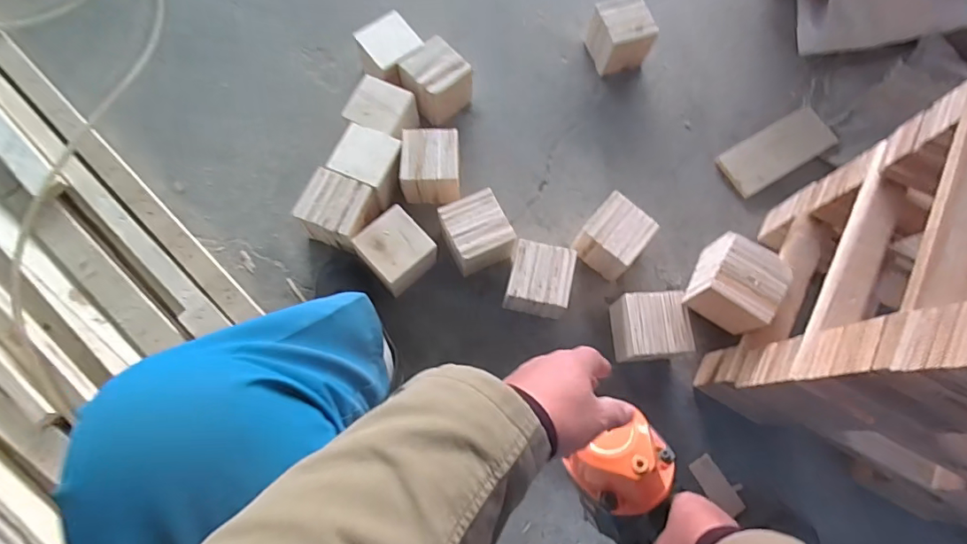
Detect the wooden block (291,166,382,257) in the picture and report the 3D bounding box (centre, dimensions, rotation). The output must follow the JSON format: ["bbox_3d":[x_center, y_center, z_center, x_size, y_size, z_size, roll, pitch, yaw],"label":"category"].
[{"bbox_3d":[-0.233,-0.092,0.825,0.112,0.093,0.101,20,72,4],"label":"wooden block"}]

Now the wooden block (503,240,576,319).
[{"bbox_3d":[0.088,0.017,0.796,0.094,0.085,0.097,12,72,1],"label":"wooden block"}]

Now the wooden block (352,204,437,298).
[{"bbox_3d":[-0.135,-0.025,0.800,0.099,0.091,0.106,-40,78,-14],"label":"wooden block"}]

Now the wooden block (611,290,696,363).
[{"bbox_3d":[0.260,0.090,0.787,0.095,0.092,0.095,-3,71,-1],"label":"wooden block"}]

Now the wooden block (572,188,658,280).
[{"bbox_3d":[0.214,-0.055,0.824,0.091,0.085,0.101,39,75,12],"label":"wooden block"}]

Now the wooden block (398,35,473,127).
[{"bbox_3d":[-0.085,-0.338,0.904,0.104,0.092,0.103,-42,76,-14],"label":"wooden block"}]

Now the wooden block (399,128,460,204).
[{"bbox_3d":[-0.086,-0.172,0.851,0.096,0.090,0.105,1,71,0],"label":"wooden block"}]

